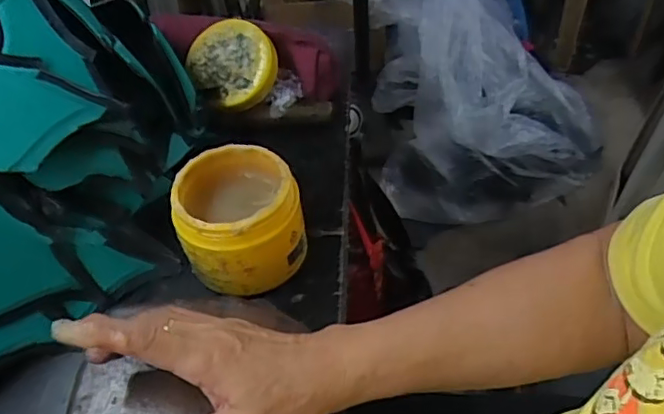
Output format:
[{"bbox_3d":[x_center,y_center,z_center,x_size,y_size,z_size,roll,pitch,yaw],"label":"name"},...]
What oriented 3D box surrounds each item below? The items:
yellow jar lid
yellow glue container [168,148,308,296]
[{"bbox_3d":[-0.100,-0.141,0.583,0.082,0.022,0.087,-13,80,13],"label":"yellow jar lid"},{"bbox_3d":[-0.069,0.015,0.458,0.090,0.089,0.086,-10,47,-3],"label":"yellow glue container"}]

